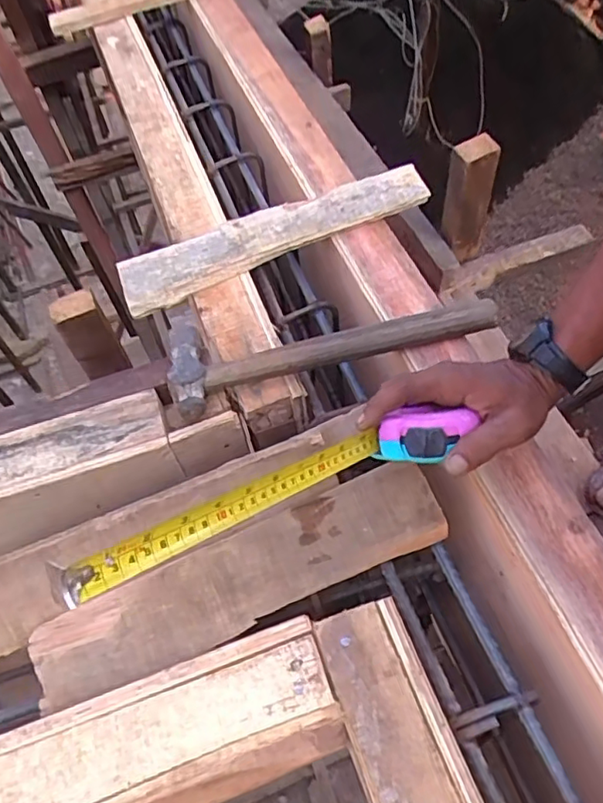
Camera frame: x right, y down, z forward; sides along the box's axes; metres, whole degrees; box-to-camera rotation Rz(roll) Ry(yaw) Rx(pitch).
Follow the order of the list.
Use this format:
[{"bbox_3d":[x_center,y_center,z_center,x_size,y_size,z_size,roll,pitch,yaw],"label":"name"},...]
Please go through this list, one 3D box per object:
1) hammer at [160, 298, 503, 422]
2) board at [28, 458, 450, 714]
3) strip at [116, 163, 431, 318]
[{"bbox_3d":[0.027,-0.071,0.583,0.320,0.041,0.096,-18,58,-7],"label":"hammer"},{"bbox_3d":[-0.048,0.145,0.488,0.342,0.011,0.075,-23,79,-6],"label":"board"},{"bbox_3d":[-0.030,-0.191,0.674,0.355,0.029,0.066,-22,58,-9],"label":"strip"}]

